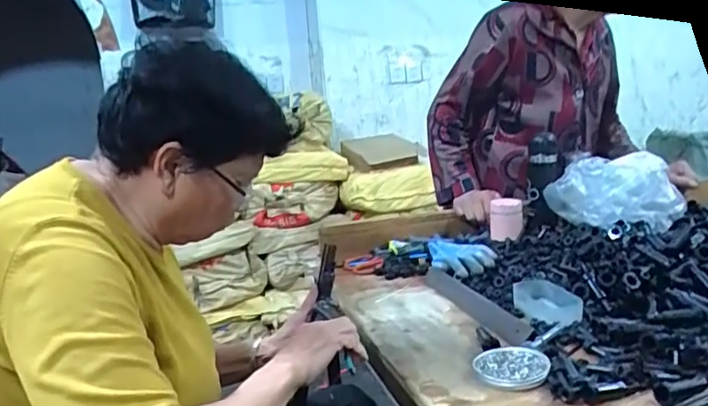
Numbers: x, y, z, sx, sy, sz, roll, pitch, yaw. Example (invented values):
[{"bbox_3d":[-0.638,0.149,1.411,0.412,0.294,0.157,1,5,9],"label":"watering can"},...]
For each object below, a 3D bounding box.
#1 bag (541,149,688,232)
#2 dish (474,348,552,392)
[{"bbox_3d":[0.514,-0.030,1.137,0.212,0.116,0.180,-8,11,-20],"label":"bag"},{"bbox_3d":[0.195,0.202,0.718,0.081,0.015,0.087,-4,11,1],"label":"dish"}]

